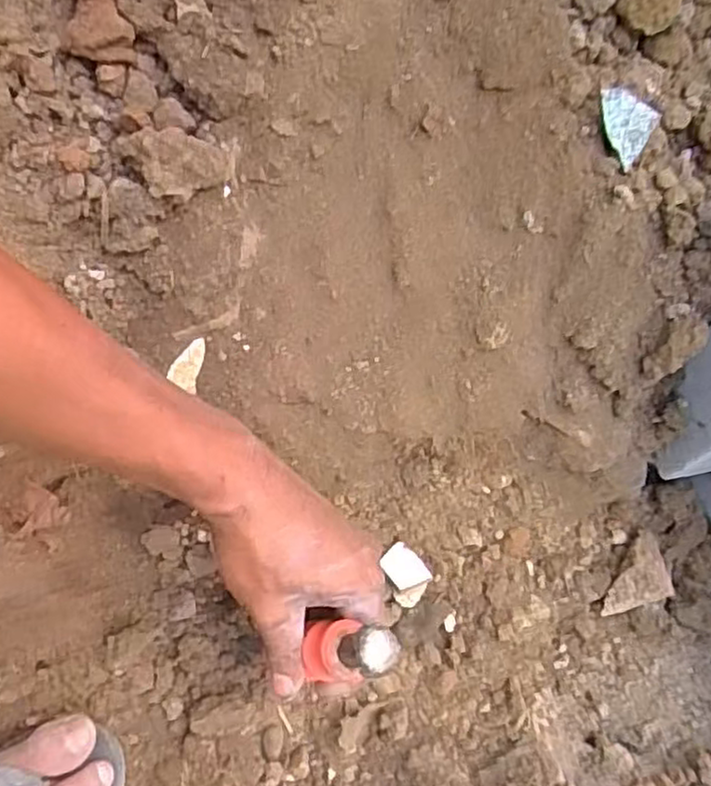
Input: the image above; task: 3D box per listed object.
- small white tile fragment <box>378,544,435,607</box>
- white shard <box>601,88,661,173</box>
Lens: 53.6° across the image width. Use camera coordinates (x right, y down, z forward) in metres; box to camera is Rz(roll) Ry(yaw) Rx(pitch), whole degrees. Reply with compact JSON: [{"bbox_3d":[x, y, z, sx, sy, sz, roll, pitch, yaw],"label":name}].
[{"bbox_3d":[0.035,0.132,0.509,0.030,0.015,0.040,-38,74,-16],"label":"small white tile fragment"},{"bbox_3d":[0.158,-0.159,0.420,0.039,0.034,0.004,25,30,-13],"label":"white shard"}]

